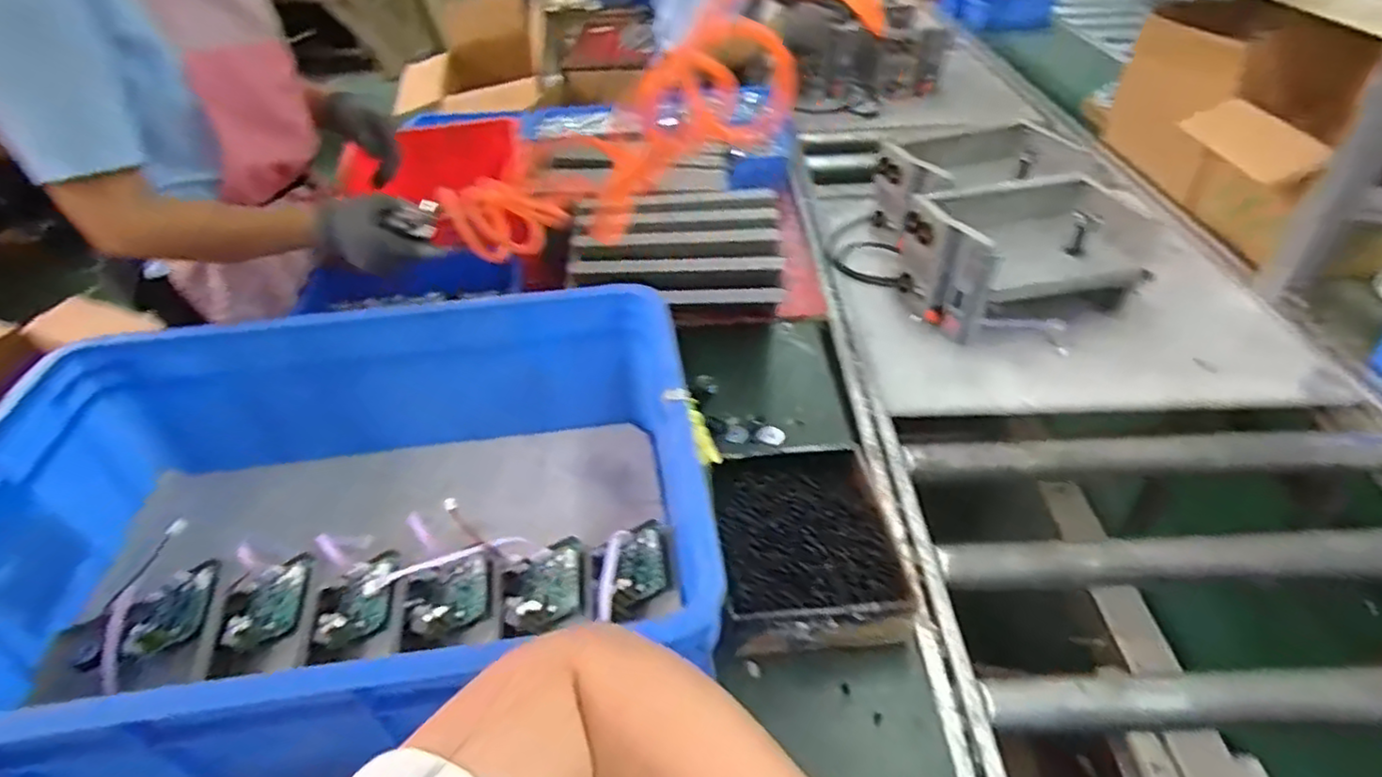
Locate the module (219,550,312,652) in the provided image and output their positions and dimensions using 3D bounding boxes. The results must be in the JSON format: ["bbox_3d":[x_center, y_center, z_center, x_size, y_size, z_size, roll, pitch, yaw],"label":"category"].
[{"bbox_3d":[-0.369,0.187,0.598,0.074,0.024,0.072,-11,41,-9],"label":"module"}]

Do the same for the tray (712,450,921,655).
[{"bbox_3d":[0.113,0.151,0.687,0.179,0.048,0.209,-4,41,-1],"label":"tray"}]

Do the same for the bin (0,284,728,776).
[{"bbox_3d":[-0.300,0.120,0.637,0.599,0.224,0.443,-9,41,-6],"label":"bin"}]

